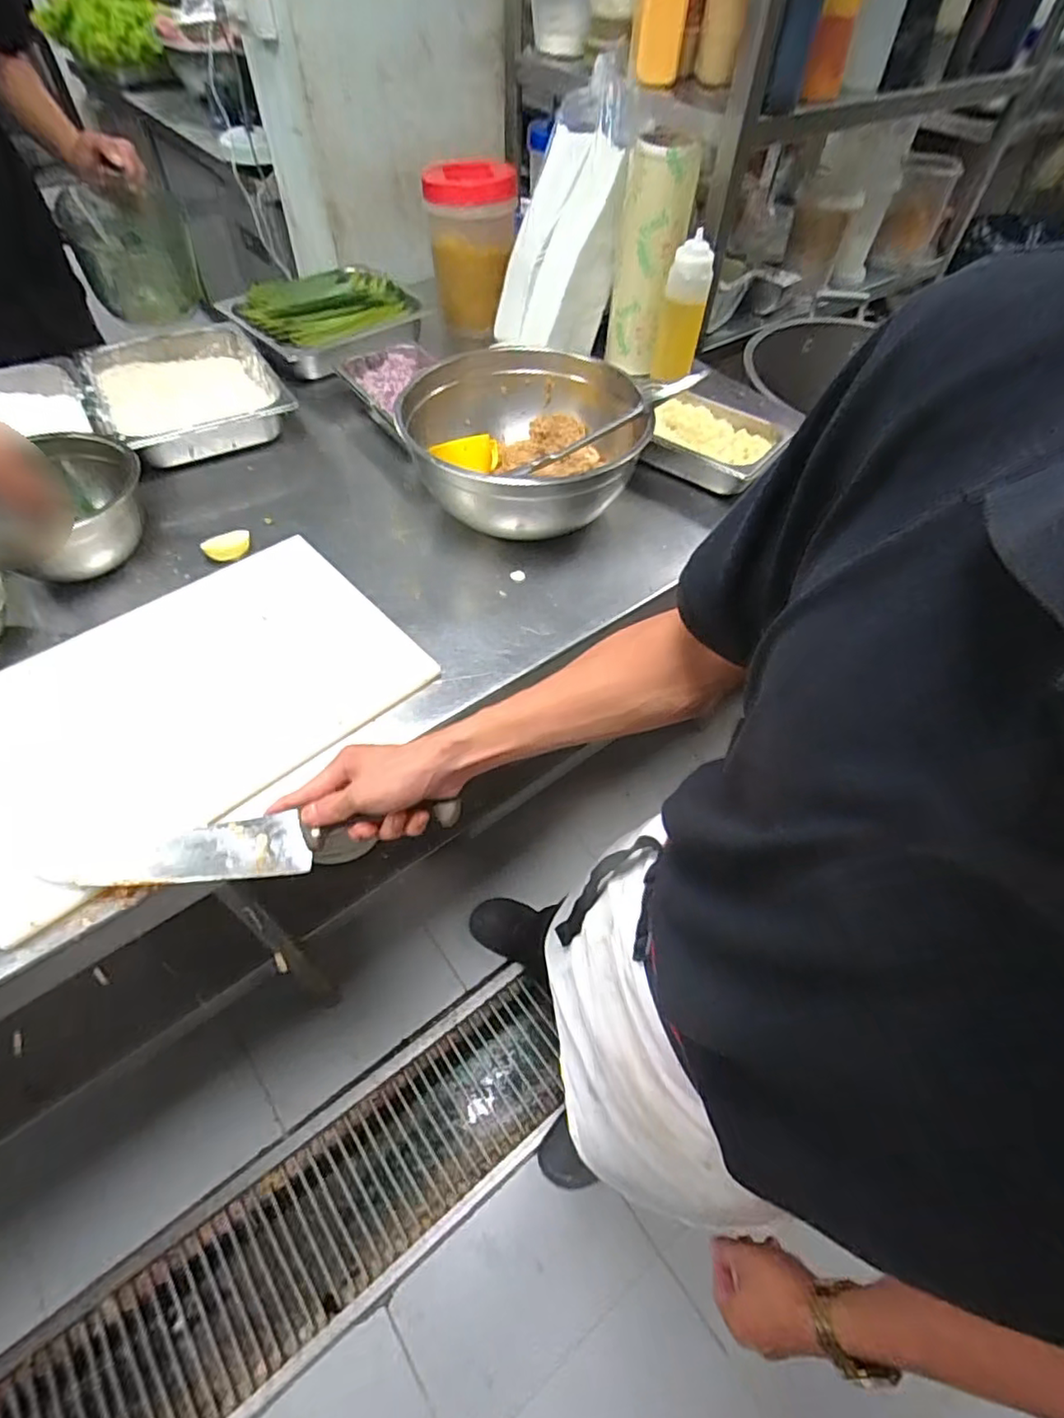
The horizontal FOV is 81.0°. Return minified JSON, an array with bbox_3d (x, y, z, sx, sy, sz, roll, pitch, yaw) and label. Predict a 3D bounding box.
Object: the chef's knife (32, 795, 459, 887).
[{"bbox_3d":[-0.246,0.121,0.550,0.362,0.021,0.051,-8,55,1],"label":"chef's knife"}]

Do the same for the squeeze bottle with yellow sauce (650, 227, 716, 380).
[{"bbox_3d":[0.241,-0.634,0.992,0.067,0.196,0.057,13,55,7],"label":"squeeze bottle with yellow sauce"}]

